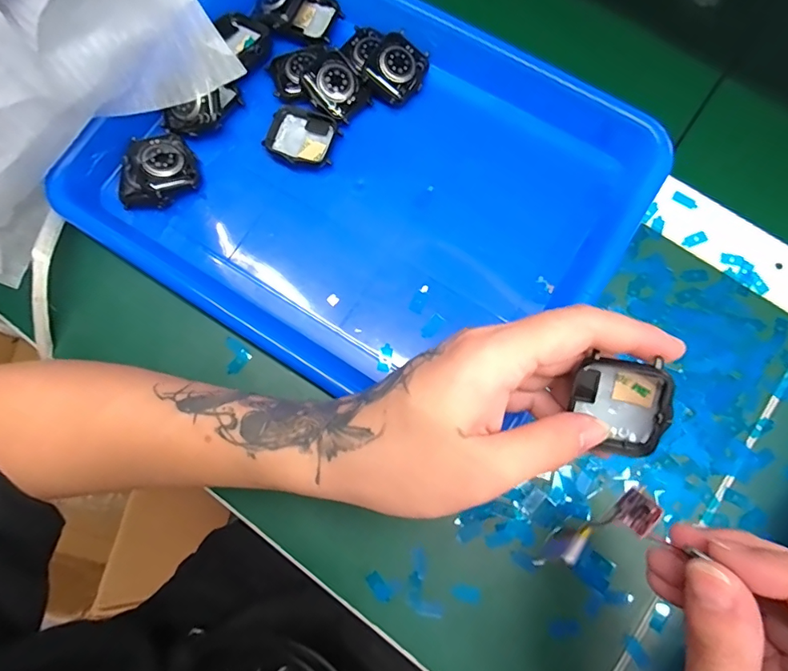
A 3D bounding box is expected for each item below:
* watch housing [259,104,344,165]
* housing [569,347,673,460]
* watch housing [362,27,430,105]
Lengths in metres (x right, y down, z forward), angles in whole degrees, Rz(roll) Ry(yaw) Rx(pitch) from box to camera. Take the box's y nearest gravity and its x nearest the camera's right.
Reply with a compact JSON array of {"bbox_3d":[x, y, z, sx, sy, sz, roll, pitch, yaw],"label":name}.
[{"bbox_3d":[-0.062,-0.135,0.310,0.044,0.007,0.037,18,79,5],"label":"watch housing"},{"bbox_3d":[0.096,0.029,0.196,0.037,0.007,0.043,8,116,24],"label":"housing"},{"bbox_3d":[0.003,-0.182,0.313,0.037,0.009,0.043,35,93,-14],"label":"watch housing"}]

